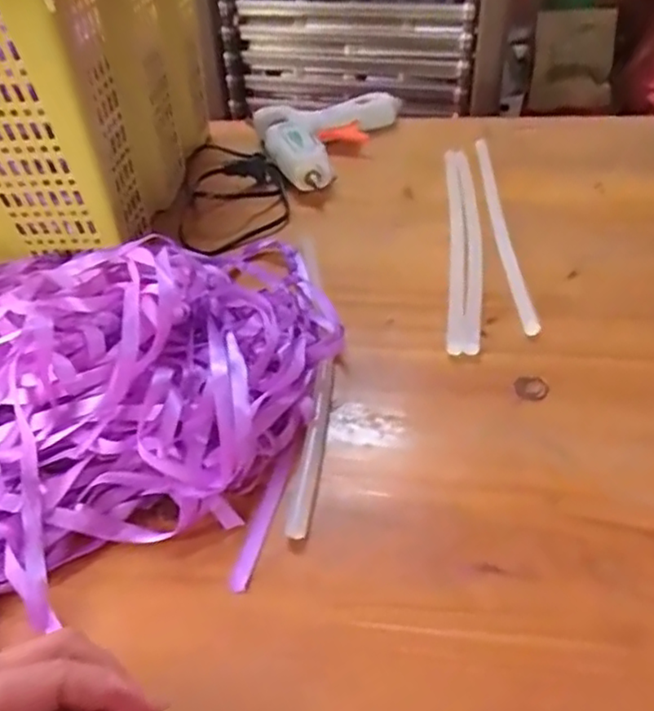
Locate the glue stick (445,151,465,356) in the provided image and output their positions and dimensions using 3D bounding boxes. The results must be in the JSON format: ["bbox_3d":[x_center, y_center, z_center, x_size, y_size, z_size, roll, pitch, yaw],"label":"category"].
[{"bbox_3d":[0.113,-0.106,0.563,0.014,0.008,0.302,2,43,8],"label":"glue stick"}]

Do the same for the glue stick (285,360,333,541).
[{"bbox_3d":[-0.009,0.053,0.402,0.014,0.013,0.130,2,43,8],"label":"glue stick"}]

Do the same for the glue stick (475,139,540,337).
[{"bbox_3d":[0.155,-0.125,0.579,0.018,0.013,0.309,-1,43,5],"label":"glue stick"}]

